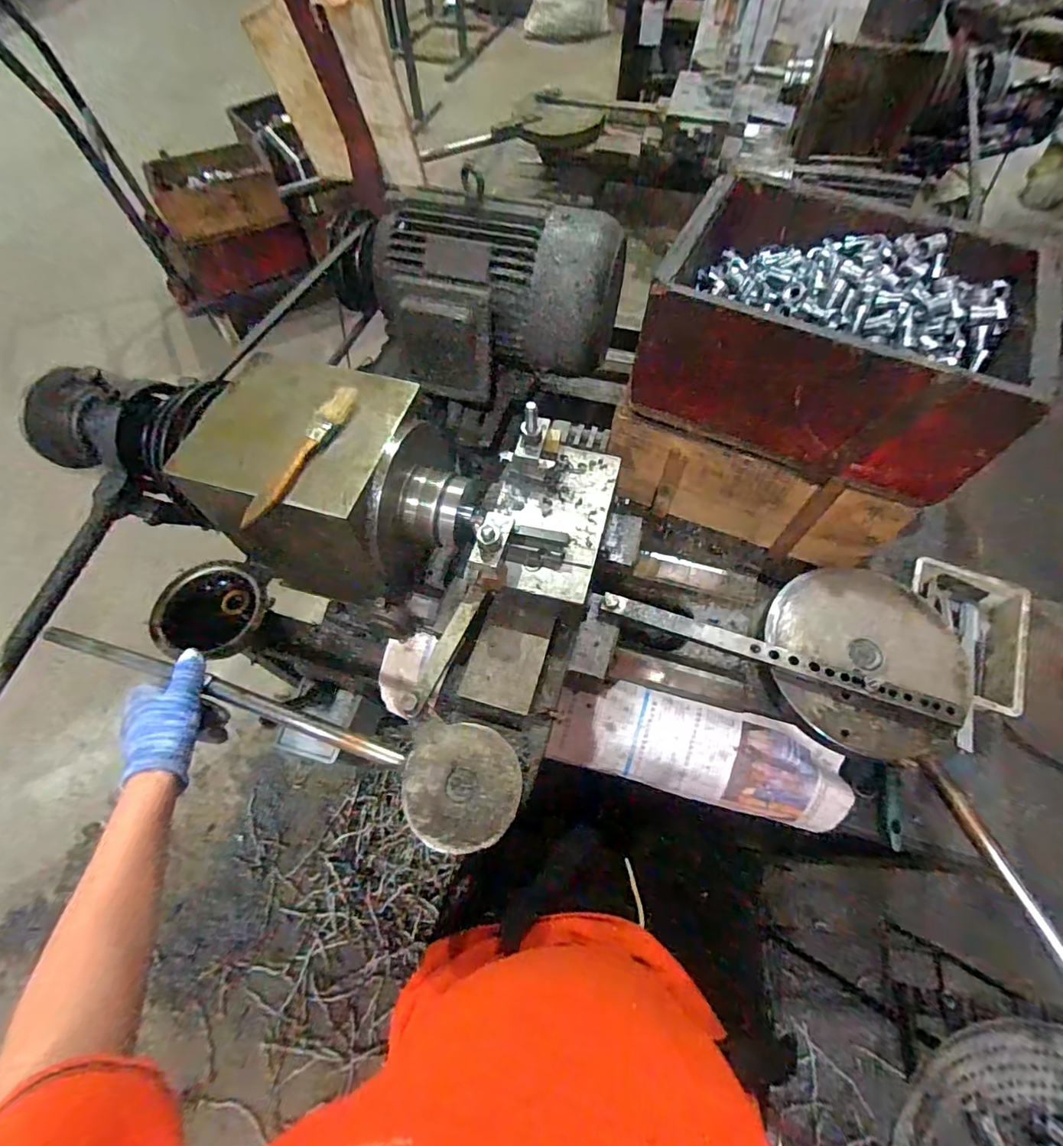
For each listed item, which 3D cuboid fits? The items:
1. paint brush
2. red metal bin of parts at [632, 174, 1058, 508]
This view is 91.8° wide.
[{"bbox_3d":[-0.189,-0.099,0.422,0.020,0.014,0.147,24,64,13],"label":"paint brush"},{"bbox_3d":[0.320,-0.260,0.558,0.340,0.147,0.246,24,64,13],"label":"red metal bin of parts"}]

